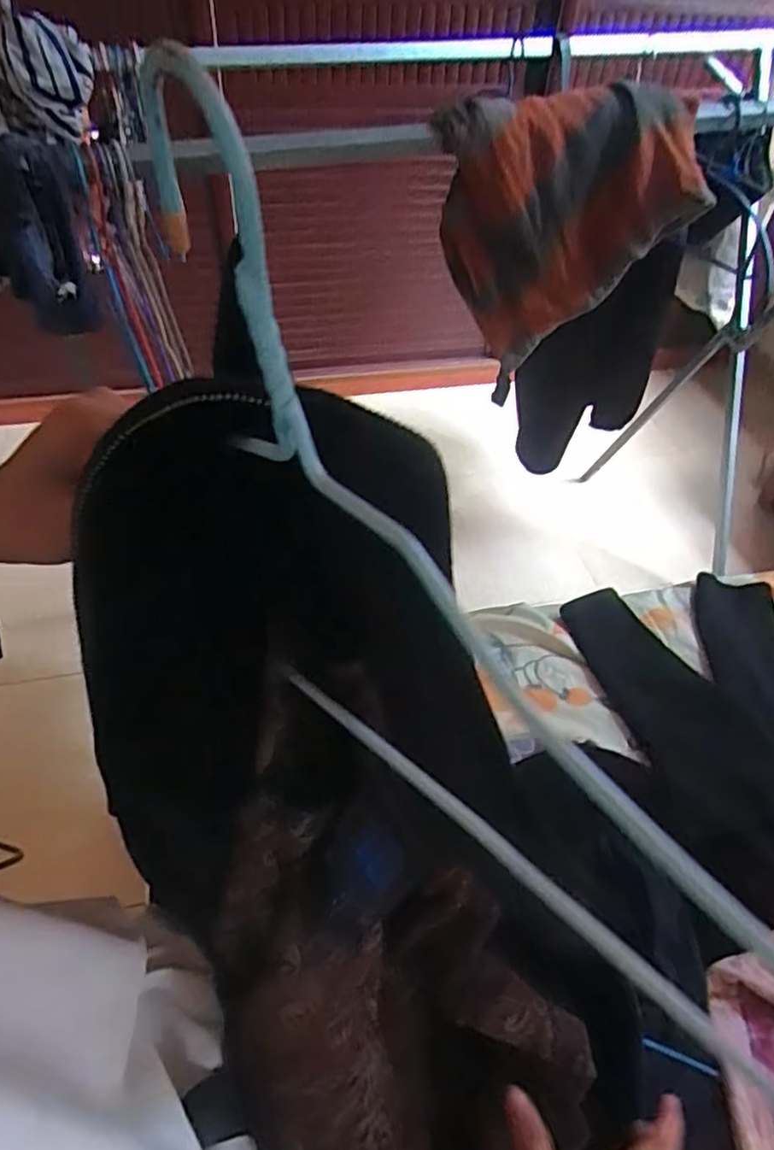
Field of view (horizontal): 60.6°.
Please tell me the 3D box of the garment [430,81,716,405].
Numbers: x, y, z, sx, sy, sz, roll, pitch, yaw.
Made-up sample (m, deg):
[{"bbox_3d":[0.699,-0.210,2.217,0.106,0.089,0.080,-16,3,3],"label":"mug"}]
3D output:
[{"bbox_3d":[0.243,-0.465,0.940,0.352,0.335,0.120,7,48,3],"label":"garment"}]

